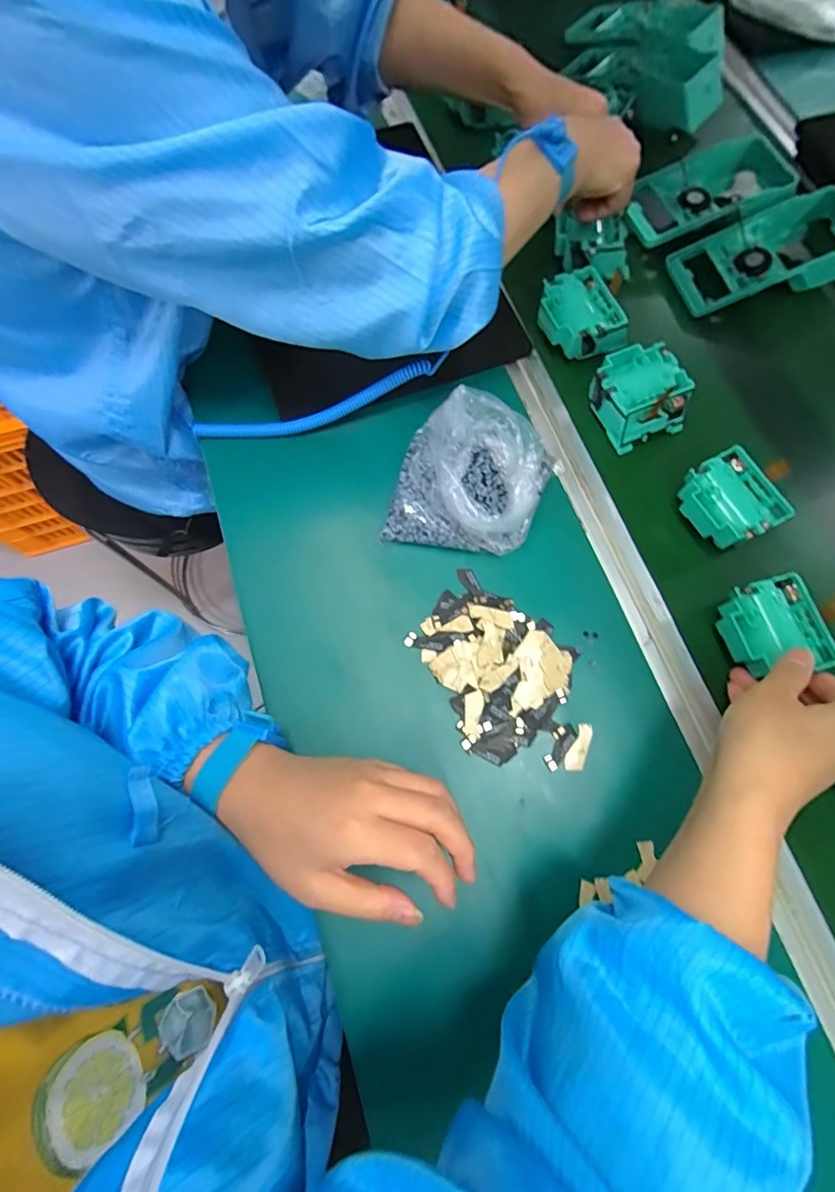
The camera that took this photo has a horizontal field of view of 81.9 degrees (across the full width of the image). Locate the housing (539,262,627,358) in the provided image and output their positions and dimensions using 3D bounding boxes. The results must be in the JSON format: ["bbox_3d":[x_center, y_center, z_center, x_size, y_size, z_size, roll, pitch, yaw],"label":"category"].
[{"bbox_3d":[0.158,-0.274,0.474,0.069,0.032,0.077,-25,75,-9],"label":"housing"}]

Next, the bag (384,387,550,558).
[{"bbox_3d":[0.050,-0.108,0.412,0.128,0.049,0.146,15,73,2],"label":"bag"}]

